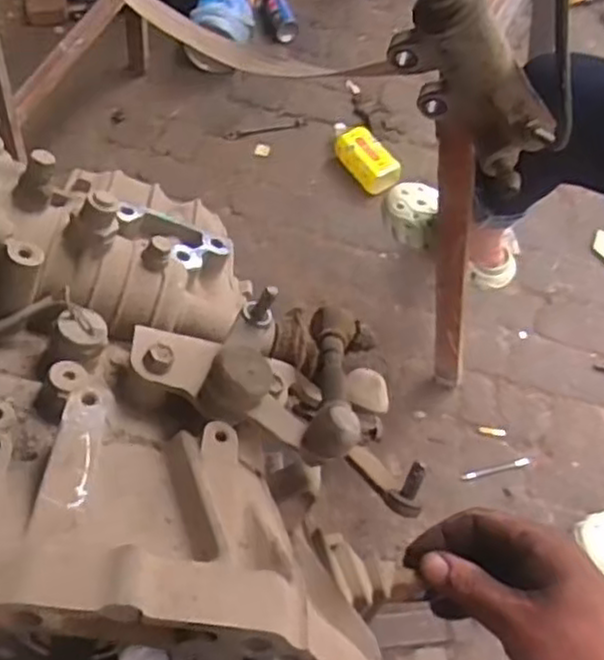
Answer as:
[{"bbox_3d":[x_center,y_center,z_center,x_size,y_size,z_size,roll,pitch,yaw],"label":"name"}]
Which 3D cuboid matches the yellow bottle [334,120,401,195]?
[{"bbox_3d":[0.136,-0.410,1.675,0.085,0.106,0.205,-25,64,-12],"label":"yellow bottle"}]

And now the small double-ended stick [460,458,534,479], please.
[{"bbox_3d":[0.381,0.271,1.429,0.141,0.006,0.015,-17,61,12],"label":"small double-ended stick"}]

